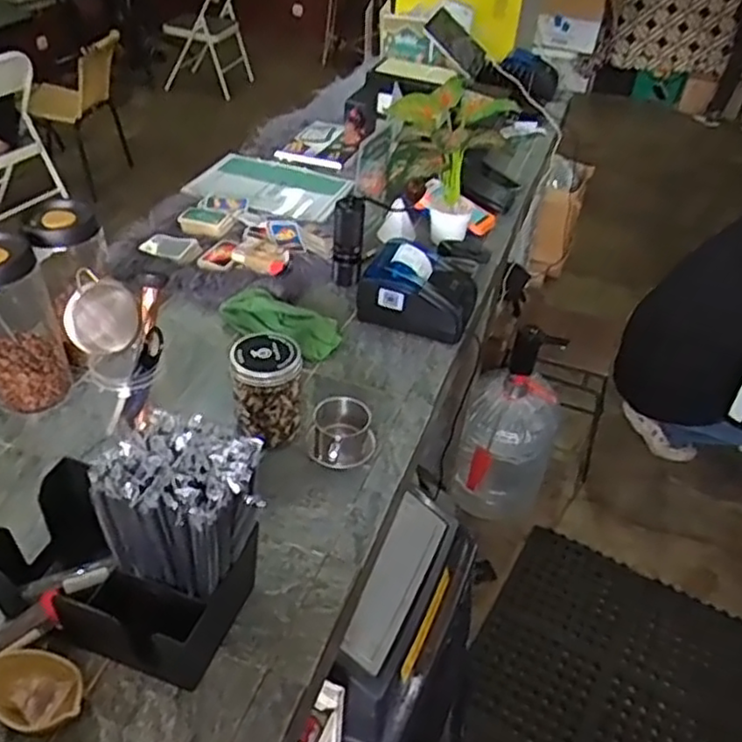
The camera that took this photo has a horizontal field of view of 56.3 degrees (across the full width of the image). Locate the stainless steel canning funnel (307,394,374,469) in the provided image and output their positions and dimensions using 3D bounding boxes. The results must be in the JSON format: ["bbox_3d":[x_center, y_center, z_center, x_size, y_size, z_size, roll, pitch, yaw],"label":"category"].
[{"bbox_3d":[-0.038,0.084,0.911,0.089,0.055,0.087,6,39,1],"label":"stainless steel canning funnel"}]

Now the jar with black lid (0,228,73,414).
[{"bbox_3d":[-0.468,-0.058,0.904,0.103,0.223,0.092,-17,44,-24],"label":"jar with black lid"}]

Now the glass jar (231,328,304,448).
[{"bbox_3d":[-0.134,0.030,0.906,0.083,0.141,0.081,3,39,-2],"label":"glass jar"}]

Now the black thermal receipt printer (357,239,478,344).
[{"bbox_3d":[0.081,-0.141,1.143,0.176,0.111,0.127,14,40,11],"label":"black thermal receipt printer"}]

